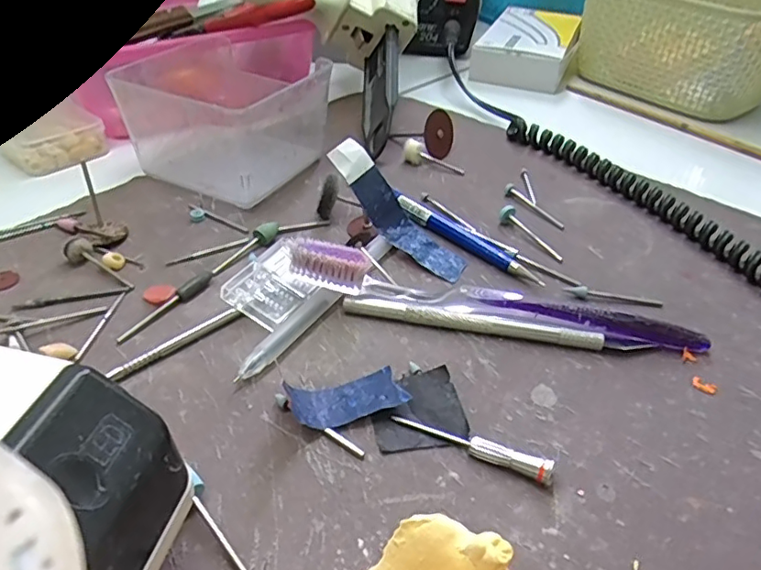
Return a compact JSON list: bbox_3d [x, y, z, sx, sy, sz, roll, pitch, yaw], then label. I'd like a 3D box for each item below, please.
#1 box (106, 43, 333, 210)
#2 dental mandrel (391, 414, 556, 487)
[{"bbox_3d":[-0.088,-0.098,0.345,0.083,0.059,0.090,20,42,19],"label":"box"},{"bbox_3d":[0.032,0.057,0.206,0.059,0.008,0.006,19,42,18],"label":"dental mandrel"}]

